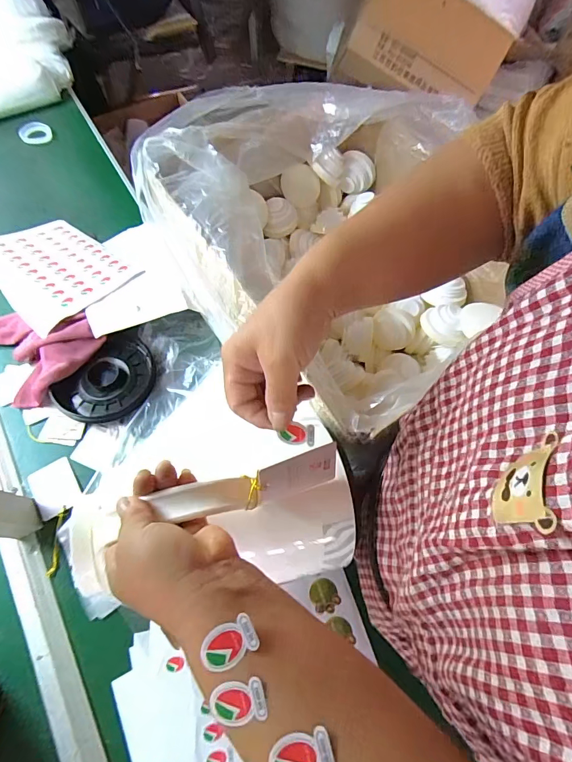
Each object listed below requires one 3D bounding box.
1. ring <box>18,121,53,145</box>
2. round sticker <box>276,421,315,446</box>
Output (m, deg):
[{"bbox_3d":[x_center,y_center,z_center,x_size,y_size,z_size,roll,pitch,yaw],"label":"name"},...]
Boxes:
[{"bbox_3d":[-0.526,-0.523,0.807,0.062,0.012,0.062,0,64,-1],"label":"ring"},{"bbox_3d":[0.008,0.040,0.288,0.030,0.004,0.016,9,69,-19],"label":"round sticker"}]

